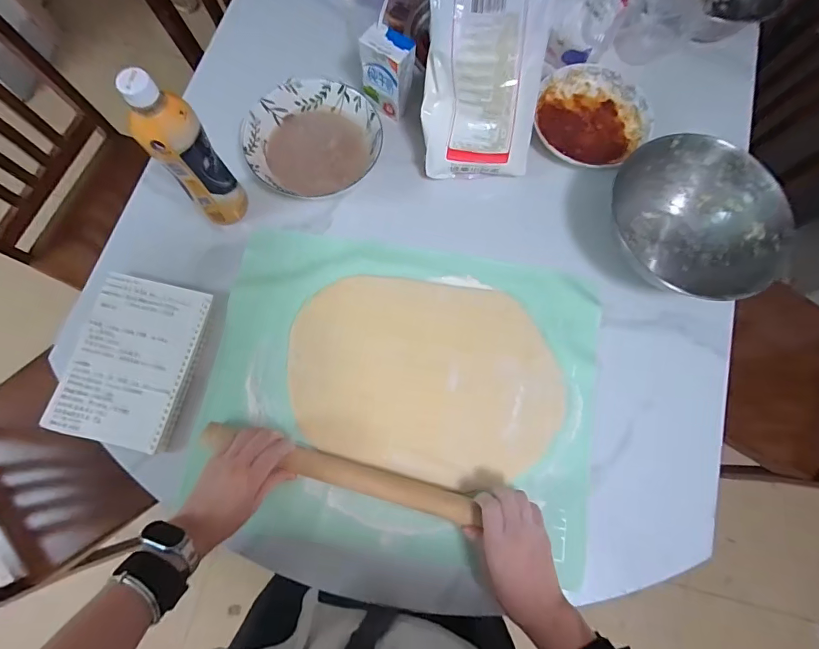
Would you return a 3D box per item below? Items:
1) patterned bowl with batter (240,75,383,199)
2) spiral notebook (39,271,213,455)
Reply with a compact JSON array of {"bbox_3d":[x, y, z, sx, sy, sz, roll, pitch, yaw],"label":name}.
[{"bbox_3d":[-0.131,-0.253,0.581,0.177,0.056,0.165,0,76,-2],"label":"patterned bowl with batter"},{"bbox_3d":[-0.338,0.041,0.508,0.143,0.023,0.199,13,76,1],"label":"spiral notebook"}]

